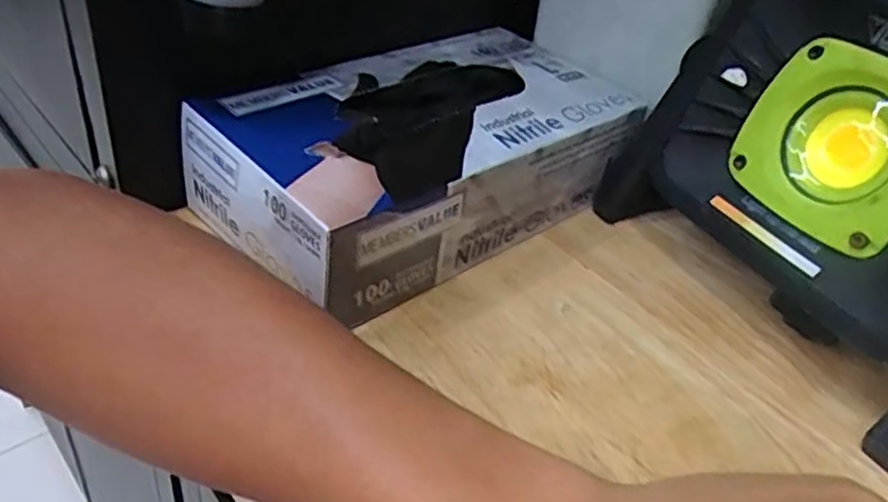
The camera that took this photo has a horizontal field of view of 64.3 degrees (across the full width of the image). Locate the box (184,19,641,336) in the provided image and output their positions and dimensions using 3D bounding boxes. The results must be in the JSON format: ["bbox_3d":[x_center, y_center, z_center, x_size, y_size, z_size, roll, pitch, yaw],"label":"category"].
[{"bbox_3d":[-0.012,-0.052,0.382,0.218,0.069,0.121,-25,50,-36],"label":"box"}]

